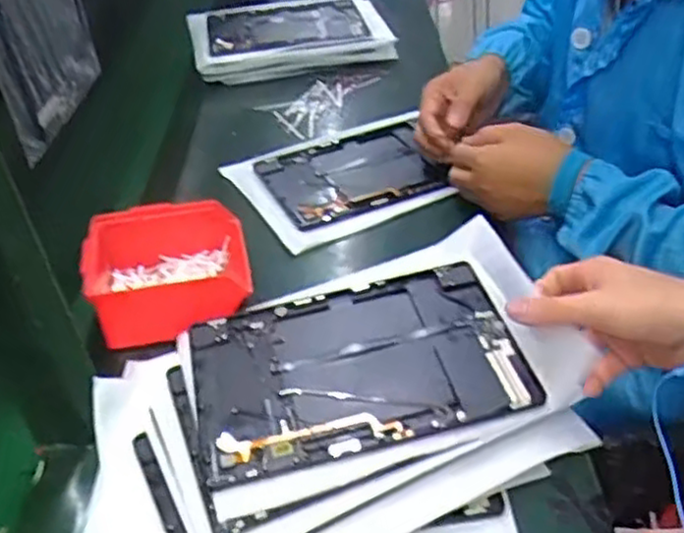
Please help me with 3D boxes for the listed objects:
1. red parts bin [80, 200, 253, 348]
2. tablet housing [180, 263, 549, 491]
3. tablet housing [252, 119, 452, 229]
[{"bbox_3d":[-0.158,0.005,0.651,0.139,0.061,0.131,-9,38,-5],"label":"red parts bin"},{"bbox_3d":[0.010,0.071,0.543,0.233,0.013,0.155,-13,38,-7],"label":"tablet housing"},{"bbox_3d":[0.012,-0.113,0.832,0.198,0.013,0.170,-23,42,-13],"label":"tablet housing"}]

